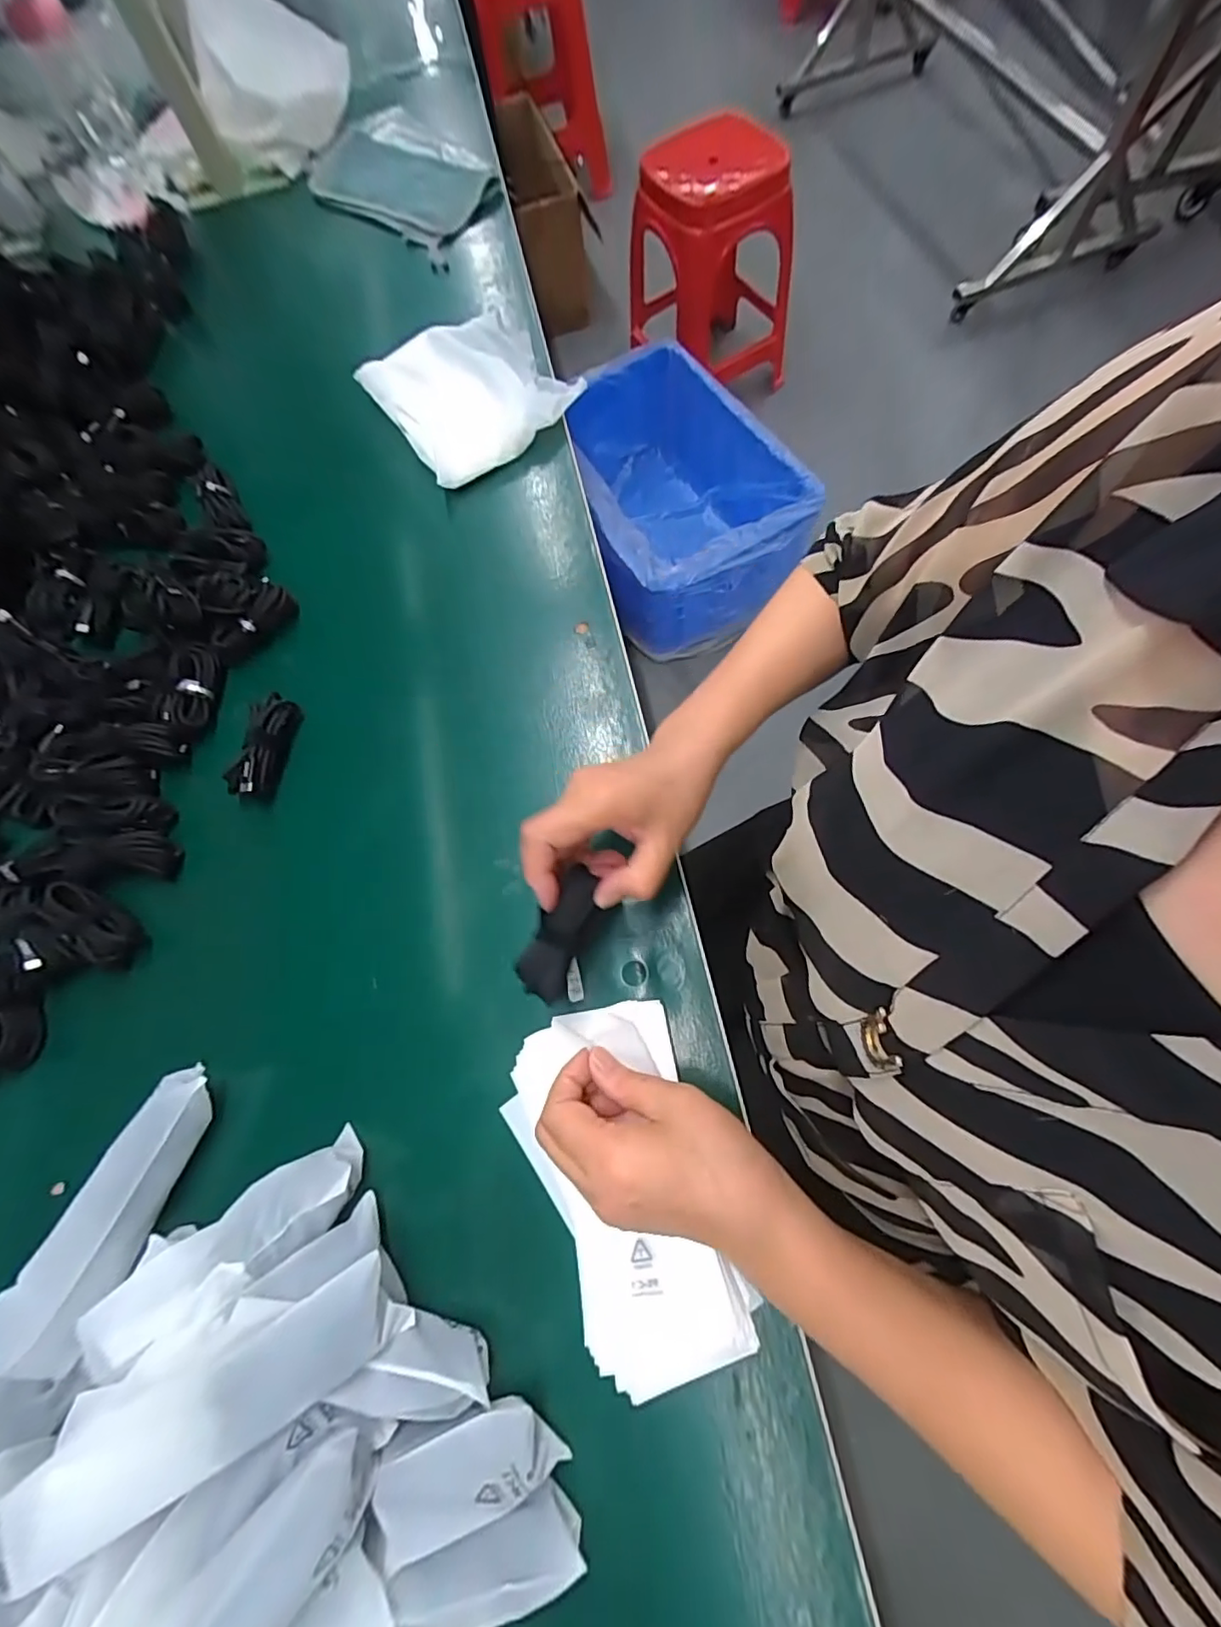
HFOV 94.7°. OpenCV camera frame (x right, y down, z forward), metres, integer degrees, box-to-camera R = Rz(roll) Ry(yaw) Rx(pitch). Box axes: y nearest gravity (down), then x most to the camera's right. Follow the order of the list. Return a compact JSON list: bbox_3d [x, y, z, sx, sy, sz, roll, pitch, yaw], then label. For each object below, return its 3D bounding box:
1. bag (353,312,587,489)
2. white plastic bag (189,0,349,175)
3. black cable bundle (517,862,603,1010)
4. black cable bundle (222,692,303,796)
[{"bbox_3d":[-0.129,-0.399,0.525,0.155,0.036,0.179,-34,71,-6],"label":"bag"},{"bbox_3d":[-0.405,-0.895,0.671,0.159,0.110,0.116,-6,69,0],"label":"white plastic bag"},{"bbox_3d":[-0.028,0.066,0.313,0.028,0.014,0.074,21,82,10],"label":"black cable bundle"},{"bbox_3d":[-0.263,-0.053,0.426,0.029,0.017,0.079,9,72,9],"label":"black cable bundle"}]

